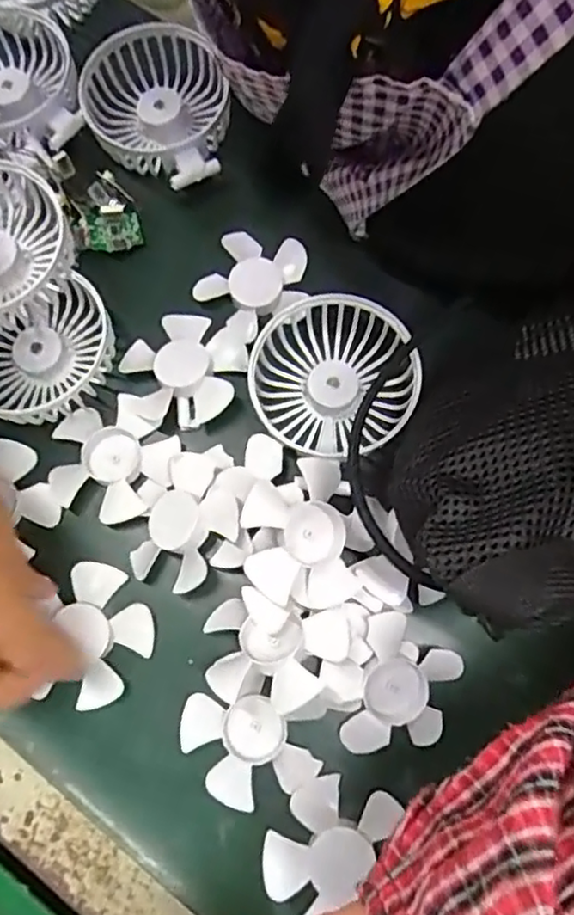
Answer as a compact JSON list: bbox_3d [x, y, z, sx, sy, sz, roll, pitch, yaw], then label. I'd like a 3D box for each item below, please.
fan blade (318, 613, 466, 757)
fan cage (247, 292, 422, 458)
[{"bbox_3d":[0.051,0.115,0.320,0.061,0.013,0.067,0,78,2],"label":"fan blade"},{"bbox_3d":[0.026,-0.045,0.351,0.085,0.029,0.081,0,78,2],"label":"fan cage"}]

